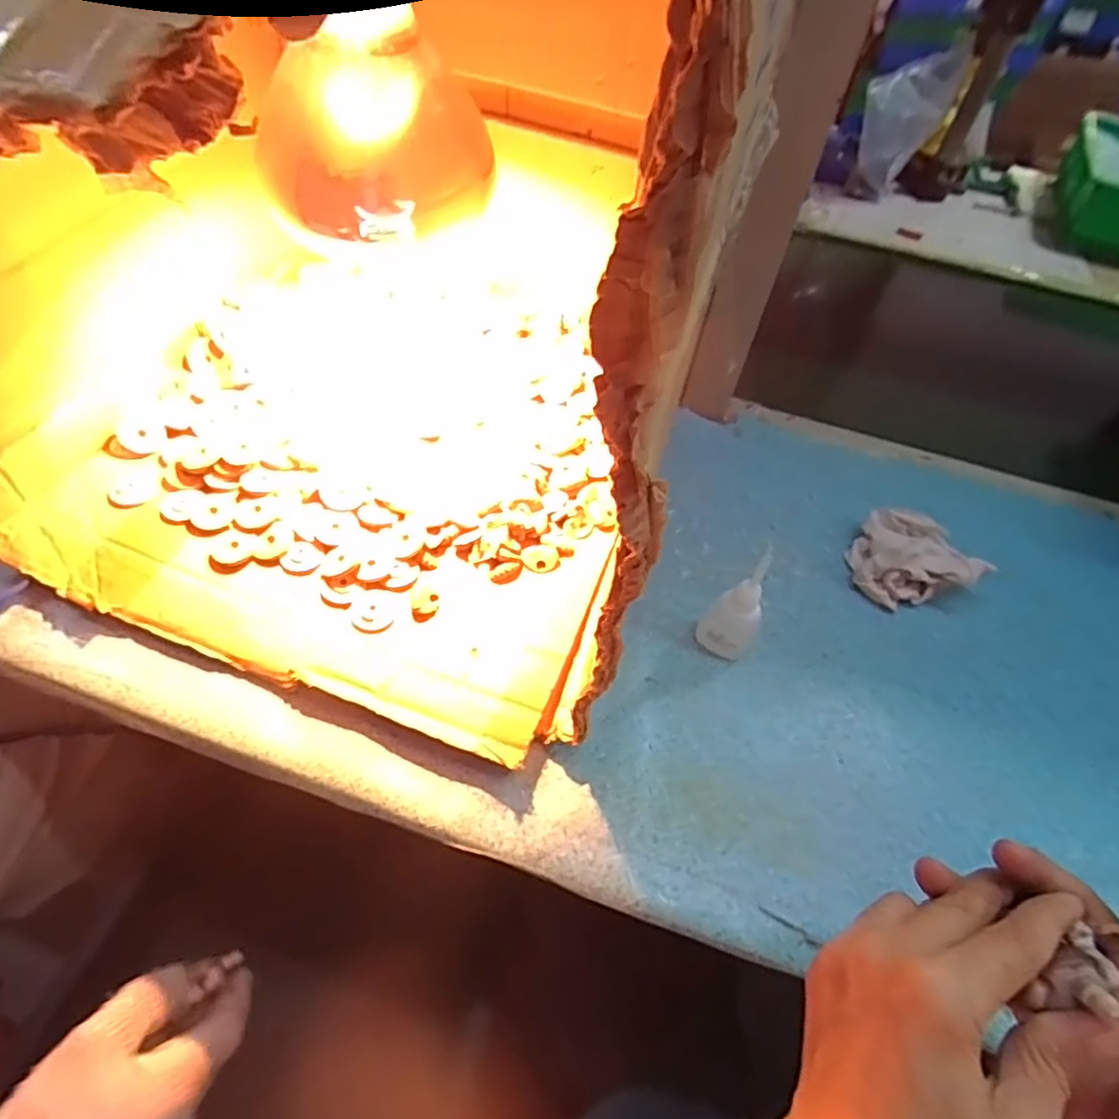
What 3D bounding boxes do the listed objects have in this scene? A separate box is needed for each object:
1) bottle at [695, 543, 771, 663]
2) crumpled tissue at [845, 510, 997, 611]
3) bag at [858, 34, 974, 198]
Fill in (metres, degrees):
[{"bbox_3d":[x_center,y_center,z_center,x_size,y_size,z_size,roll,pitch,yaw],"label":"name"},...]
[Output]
[{"bbox_3d":[0.113,0.025,0.388,0.034,0.088,0.029,28,54,16],"label":"bottle"},{"bbox_3d":[0.249,0.001,0.451,0.062,0.044,0.081,-30,60,-26],"label":"crumpled tissue"},{"bbox_3d":[0.445,-0.566,0.822,0.158,0.155,0.052,-30,60,-26],"label":"bag"}]

